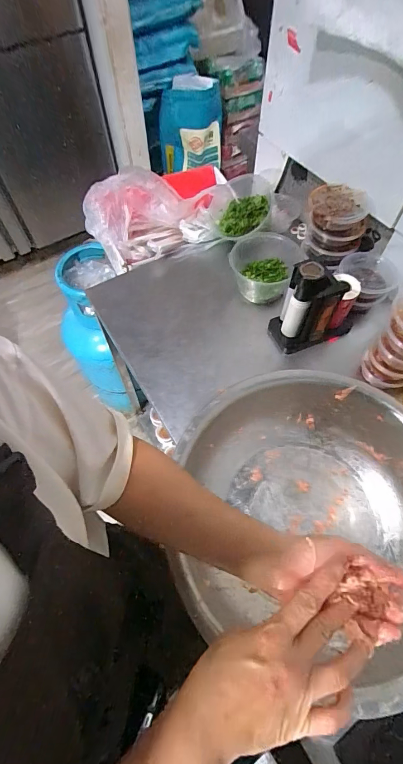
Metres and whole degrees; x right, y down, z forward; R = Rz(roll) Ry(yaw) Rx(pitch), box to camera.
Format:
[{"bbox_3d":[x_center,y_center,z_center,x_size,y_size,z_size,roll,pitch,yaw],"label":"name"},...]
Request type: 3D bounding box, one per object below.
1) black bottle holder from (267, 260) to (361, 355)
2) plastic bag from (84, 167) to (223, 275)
[{"bbox_3d":[0.211,-0.139,0.615,0.145,0.168,0.079,-14,61,-7],"label":"black bottle holder"},{"bbox_3d":[-0.109,-0.375,0.811,0.298,0.131,0.200,-17,62,-8],"label":"plastic bag"}]

